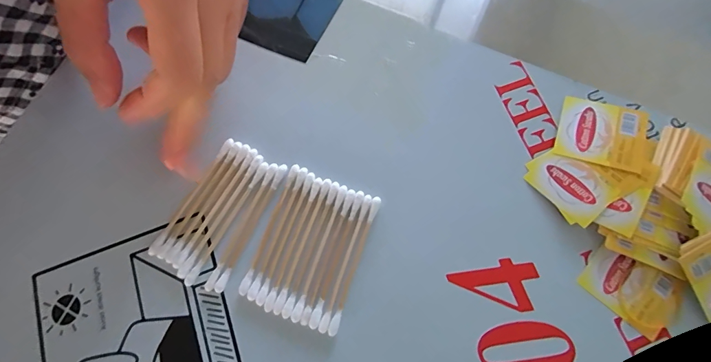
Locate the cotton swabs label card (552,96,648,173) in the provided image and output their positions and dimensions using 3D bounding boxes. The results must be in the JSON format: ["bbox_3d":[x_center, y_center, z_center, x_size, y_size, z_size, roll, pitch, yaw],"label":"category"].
[{"bbox_3d":[0.134,-0.026,0.214,0.041,0.008,0.037,19,75,7],"label":"cotton swabs label card"}]

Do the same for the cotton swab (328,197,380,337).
[{"bbox_3d":[0.000,0.041,0.195,0.004,0.004,0.071,18,75,7],"label":"cotton swab"}]

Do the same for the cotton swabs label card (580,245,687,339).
[{"bbox_3d":[0.137,0.053,0.195,0.043,0.004,0.032,36,83,7],"label":"cotton swabs label card"}]

